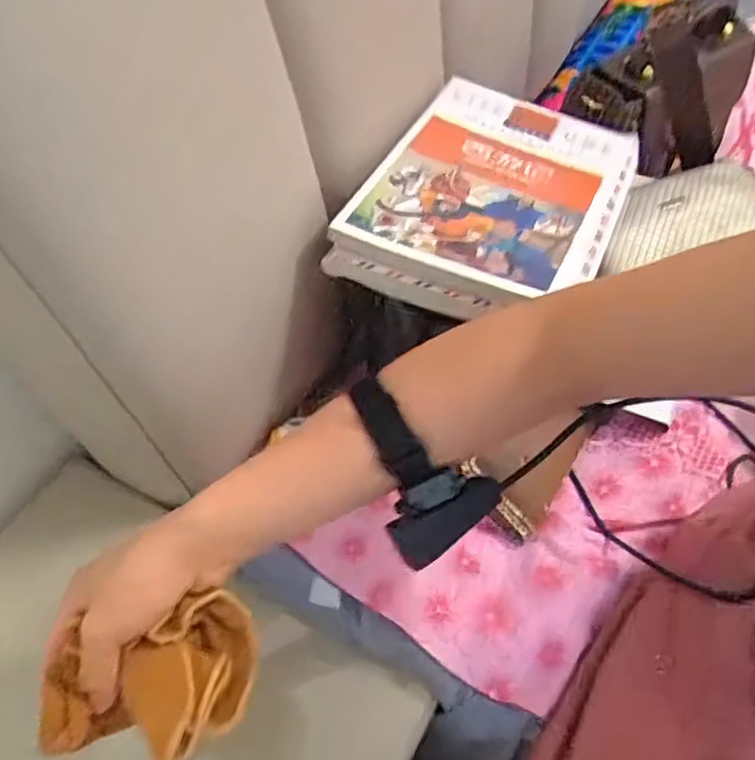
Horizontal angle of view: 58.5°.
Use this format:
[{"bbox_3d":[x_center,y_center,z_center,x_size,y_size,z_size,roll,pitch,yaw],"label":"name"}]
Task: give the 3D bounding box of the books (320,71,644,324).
[{"bbox_3d":[0.093,-0.154,0.539,0.191,0.033,0.250,20,58,12],"label":"books"}]

